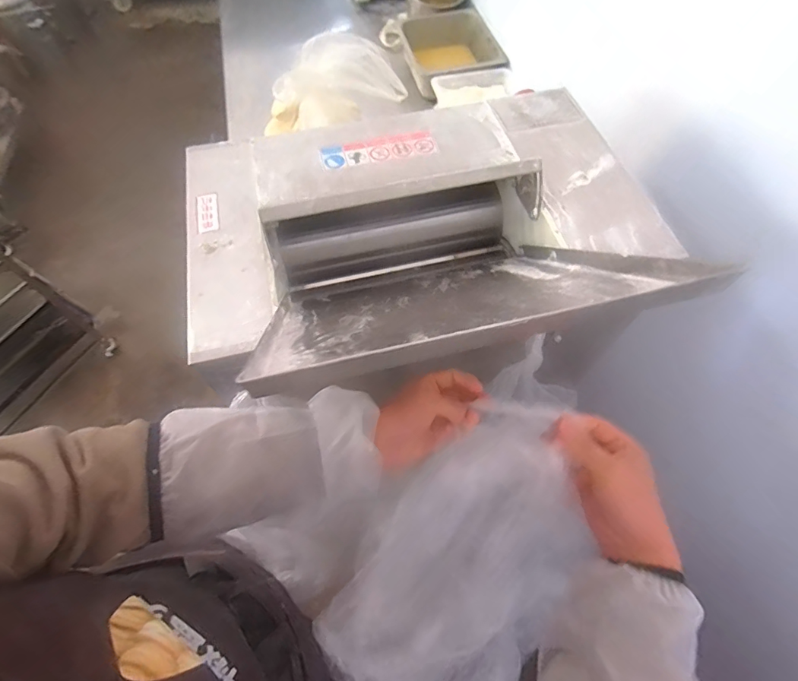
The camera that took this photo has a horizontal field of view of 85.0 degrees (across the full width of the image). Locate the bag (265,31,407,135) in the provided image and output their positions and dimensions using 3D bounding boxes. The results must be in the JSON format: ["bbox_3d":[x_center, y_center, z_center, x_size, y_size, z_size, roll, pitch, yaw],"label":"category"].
[{"bbox_3d":[-0.168,-0.656,1.115,0.328,0.191,0.178,-25,63,-13],"label":"bag"}]

